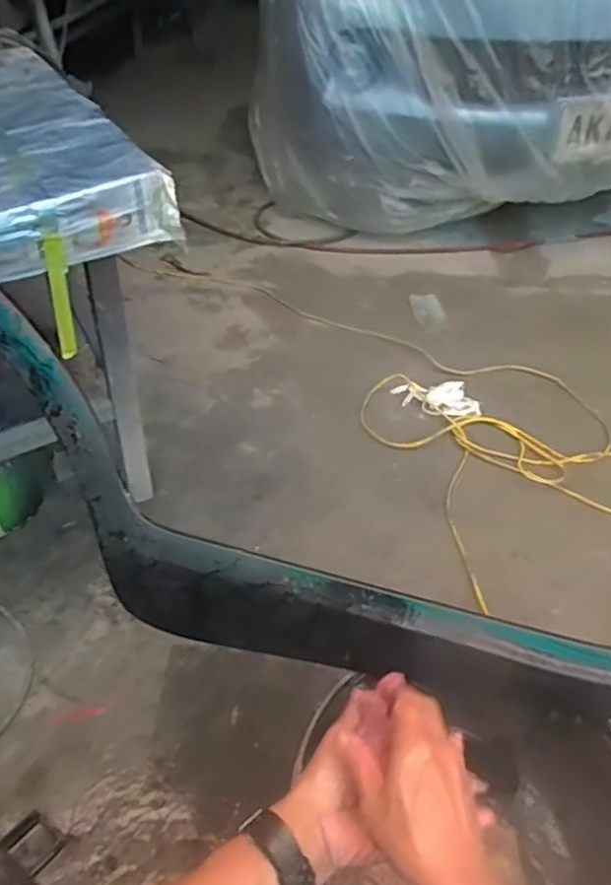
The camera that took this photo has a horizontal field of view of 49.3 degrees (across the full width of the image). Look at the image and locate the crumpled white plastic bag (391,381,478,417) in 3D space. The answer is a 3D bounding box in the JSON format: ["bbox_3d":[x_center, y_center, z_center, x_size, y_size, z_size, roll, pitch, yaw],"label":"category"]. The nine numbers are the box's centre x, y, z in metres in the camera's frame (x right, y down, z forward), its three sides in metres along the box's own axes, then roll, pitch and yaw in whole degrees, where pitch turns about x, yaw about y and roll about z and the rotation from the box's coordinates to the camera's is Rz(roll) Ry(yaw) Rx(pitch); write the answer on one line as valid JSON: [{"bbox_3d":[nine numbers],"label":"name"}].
[{"bbox_3d":[0.290,-0.097,1.474,0.186,0.033,0.087,1,43,6],"label":"crumpled white plastic bag"}]

